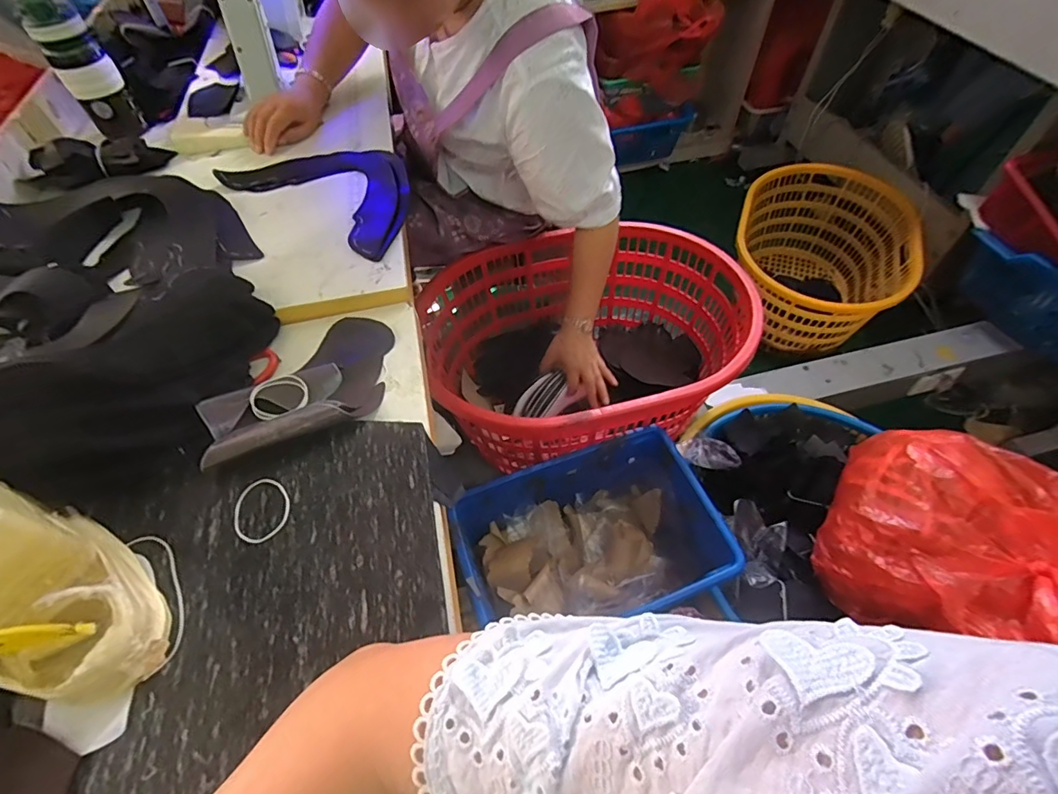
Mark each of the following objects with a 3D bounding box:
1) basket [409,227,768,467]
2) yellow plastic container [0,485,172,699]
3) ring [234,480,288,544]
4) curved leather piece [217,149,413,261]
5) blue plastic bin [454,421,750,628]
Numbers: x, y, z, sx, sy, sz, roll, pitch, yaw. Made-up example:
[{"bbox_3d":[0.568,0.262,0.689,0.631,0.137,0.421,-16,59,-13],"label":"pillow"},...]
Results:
[{"bbox_3d":[0.110,-0.094,1.004,0.583,0.312,0.479,-28,59,-16],"label":"basket"},{"bbox_3d":[-0.377,0.142,0.353,0.188,0.123,0.112,18,58,14],"label":"yellow plastic container"},{"bbox_3d":[-0.248,0.104,0.446,0.050,0.004,0.062,-28,59,-16],"label":"ring"},{"bbox_3d":[-0.286,-0.315,0.714,0.321,0.019,0.175,29,61,20],"label":"curved leather piece"},{"bbox_3d":[0.103,0.254,0.808,0.391,0.189,0.265,-18,57,-10],"label":"blue plastic bin"}]

